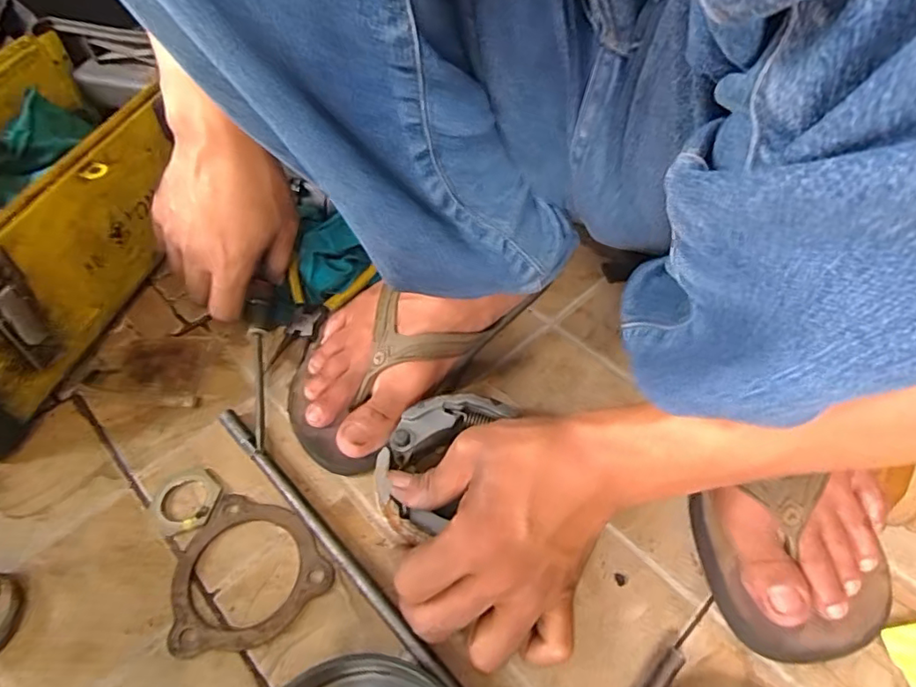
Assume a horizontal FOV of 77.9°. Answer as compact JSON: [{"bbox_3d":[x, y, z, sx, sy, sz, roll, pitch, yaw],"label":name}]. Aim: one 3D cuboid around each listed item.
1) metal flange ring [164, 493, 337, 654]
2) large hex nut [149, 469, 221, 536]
[{"bbox_3d":[-0.130,0.136,0.332,0.088,0.004,0.089,0,51,0],"label":"metal flange ring"},{"bbox_3d":[-0.174,0.100,0.360,0.042,0.004,0.041,-9,51,-7],"label":"large hex nut"}]

